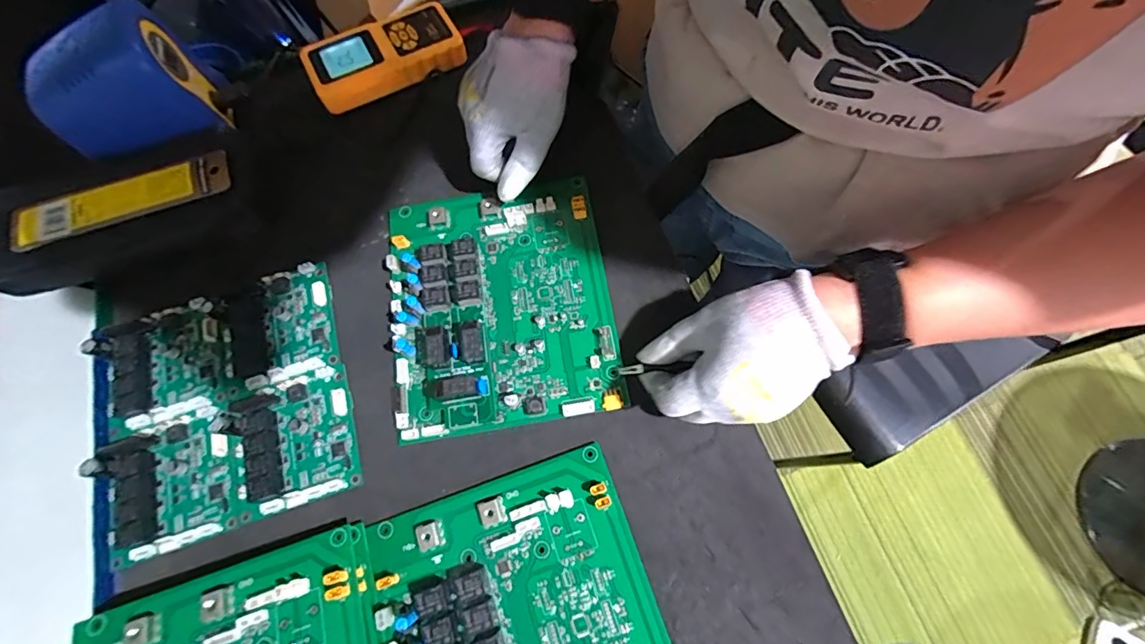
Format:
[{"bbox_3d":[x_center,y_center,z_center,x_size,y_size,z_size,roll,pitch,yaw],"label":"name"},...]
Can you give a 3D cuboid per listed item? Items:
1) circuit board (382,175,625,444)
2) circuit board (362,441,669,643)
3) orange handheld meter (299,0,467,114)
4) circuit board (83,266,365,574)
[{"bbox_3d":[-0.060,-0.021,0.377,0.175,0.030,0.196,-9,72,0],"label":"circuit board"},{"bbox_3d":[-0.032,0.202,0.298,0.172,0.029,0.205,-19,72,-4],"label":"circuit board"},{"bbox_3d":[-0.182,-0.259,0.467,0.142,0.029,0.071,-28,73,-6],"label":"orange handheld meter"},{"bbox_3d":[-0.268,0.059,0.367,0.177,0.019,0.182,-19,72,-4],"label":"circuit board"}]

